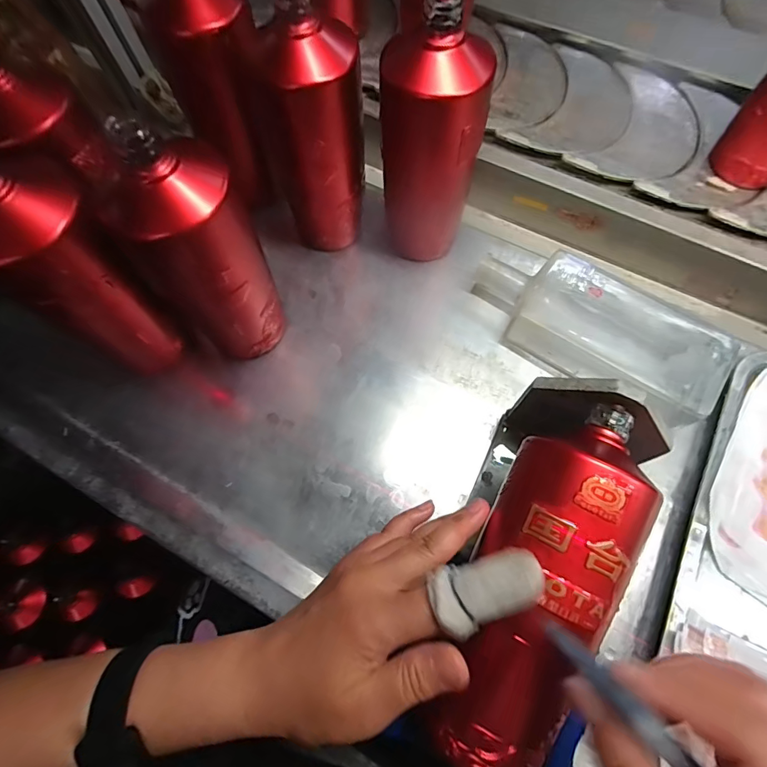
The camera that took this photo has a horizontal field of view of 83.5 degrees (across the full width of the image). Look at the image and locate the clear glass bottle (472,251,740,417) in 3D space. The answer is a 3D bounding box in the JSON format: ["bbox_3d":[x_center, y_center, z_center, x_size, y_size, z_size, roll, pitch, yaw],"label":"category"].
[{"bbox_3d":[0.190,-0.050,0.396,0.230,0.047,0.099,29,71,12],"label":"clear glass bottle"}]

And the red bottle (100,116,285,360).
[{"bbox_3d":[-0.129,-0.084,0.332,0.071,0.205,0.065,0,68,1],"label":"red bottle"}]

